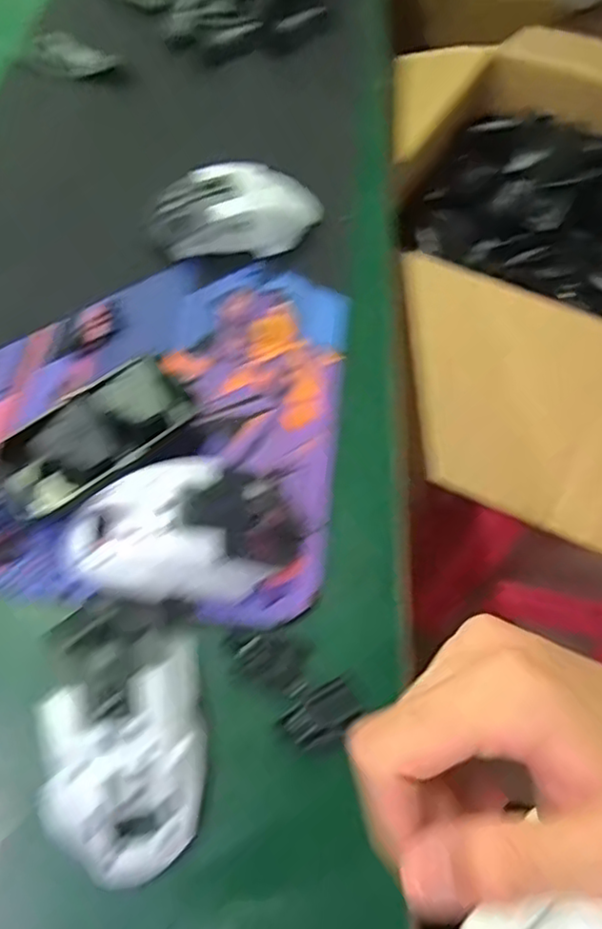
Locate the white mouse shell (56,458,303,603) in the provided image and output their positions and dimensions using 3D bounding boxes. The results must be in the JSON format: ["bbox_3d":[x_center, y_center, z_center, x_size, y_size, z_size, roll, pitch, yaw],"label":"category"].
[{"bbox_3d":[-0.061,0.033,0.340,0.118,0.032,0.066,-1,61,-3],"label":"white mouse shell"}]

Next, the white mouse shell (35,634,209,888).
[{"bbox_3d":[-0.075,0.125,0.287,0.065,0.033,0.092,-6,61,-6],"label":"white mouse shell"}]

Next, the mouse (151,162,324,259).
[{"bbox_3d":[-0.044,-0.177,0.461,0.116,0.038,0.053,-14,62,-11],"label":"mouse"}]

